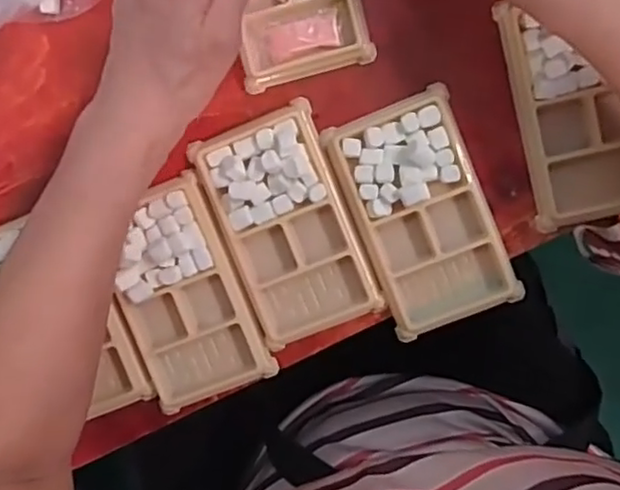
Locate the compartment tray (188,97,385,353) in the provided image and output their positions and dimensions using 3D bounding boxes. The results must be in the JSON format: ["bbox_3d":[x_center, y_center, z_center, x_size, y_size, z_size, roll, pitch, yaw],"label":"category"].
[{"bbox_3d":[-0.014,-0.010,0.402,0.079,0.019,0.138,-21,94,6],"label":"compartment tray"}]

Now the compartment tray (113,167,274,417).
[{"bbox_3d":[-0.081,0.033,0.411,0.076,0.017,0.132,-22,94,6],"label":"compartment tray"}]

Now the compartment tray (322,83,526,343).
[{"bbox_3d":[0.068,-0.018,0.396,0.075,0.017,0.134,-21,94,6],"label":"compartment tray"}]

